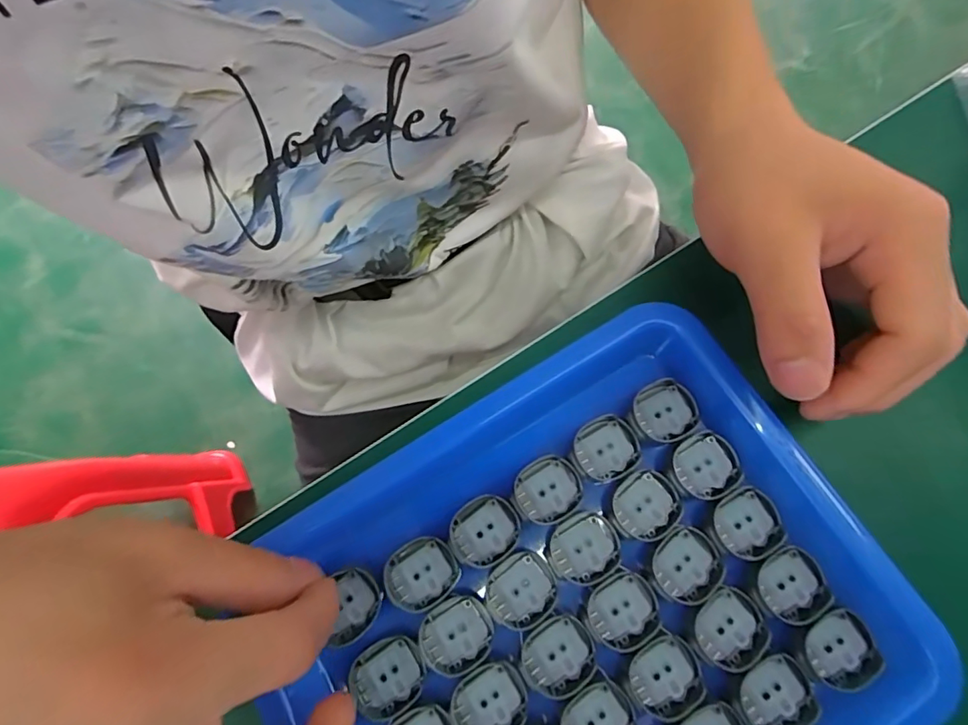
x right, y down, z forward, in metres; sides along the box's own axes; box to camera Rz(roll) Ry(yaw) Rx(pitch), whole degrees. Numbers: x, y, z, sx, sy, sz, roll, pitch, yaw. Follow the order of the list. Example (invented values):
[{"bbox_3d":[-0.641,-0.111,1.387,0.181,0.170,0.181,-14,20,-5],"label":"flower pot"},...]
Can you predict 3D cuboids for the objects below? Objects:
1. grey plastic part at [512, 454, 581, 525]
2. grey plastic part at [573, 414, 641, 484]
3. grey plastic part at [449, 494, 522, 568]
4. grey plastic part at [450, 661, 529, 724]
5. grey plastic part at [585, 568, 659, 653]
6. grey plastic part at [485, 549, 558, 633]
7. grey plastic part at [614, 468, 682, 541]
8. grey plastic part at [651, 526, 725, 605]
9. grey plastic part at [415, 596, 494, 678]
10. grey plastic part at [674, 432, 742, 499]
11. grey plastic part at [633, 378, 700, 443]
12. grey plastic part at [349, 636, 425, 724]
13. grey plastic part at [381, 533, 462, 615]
[{"bbox_3d":[0.026,0.053,0.216,0.027,0.004,0.026,-27,75,-6],"label":"grey plastic part"},{"bbox_3d":[0.051,0.036,0.219,0.026,0.004,0.025,-27,75,-6],"label":"grey plastic part"},{"bbox_3d":[0.000,0.069,0.211,0.028,0.004,0.025,-34,76,-7],"label":"grey plastic part"},{"bbox_3d":[0.002,0.128,0.195,0.028,0.005,0.025,-24,75,-5],"label":"grey plastic part"},{"bbox_3d":[0.054,0.096,0.200,0.027,0.008,0.024,-29,75,-6],"label":"grey plastic part"},{"bbox_3d":[0.014,0.090,0.204,0.027,0.004,0.025,-30,76,-6],"label":"grey plastic part"},{"bbox_3d":[0.066,0.058,0.210,0.026,0.005,0.024,-31,76,-7],"label":"grey plastic part"},{"bbox_3d":[0.079,0.079,0.203,0.026,0.009,0.023,-42,77,-9],"label":"grey plastic part"},{"bbox_3d":[-0.011,0.106,0.201,0.028,0.004,0.025,-30,76,-6],"label":"grey plastic part"},{"bbox_3d":[0.091,0.042,0.213,0.025,0.004,0.024,0,74,2],"label":"grey plastic part"},{"bbox_3d":[0.076,0.021,0.220,0.026,0.007,0.025,-33,76,-7],"label":"grey plastic part"},{"bbox_3d":[-0.037,0.121,0.199,0.029,0.006,0.025,-35,76,-8],"label":"grey plastic part"},{"bbox_3d":[-0.025,0.085,0.208,0.029,0.006,0.025,-22,75,-4],"label":"grey plastic part"}]

